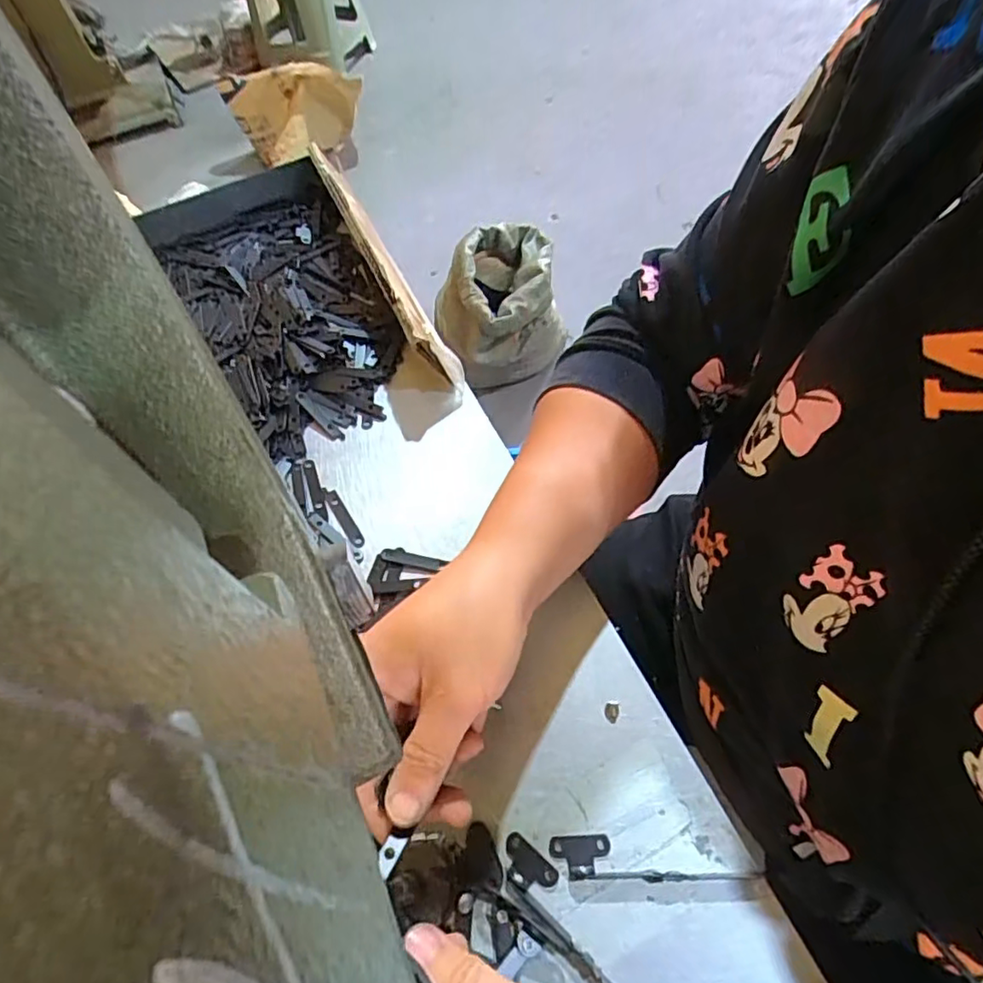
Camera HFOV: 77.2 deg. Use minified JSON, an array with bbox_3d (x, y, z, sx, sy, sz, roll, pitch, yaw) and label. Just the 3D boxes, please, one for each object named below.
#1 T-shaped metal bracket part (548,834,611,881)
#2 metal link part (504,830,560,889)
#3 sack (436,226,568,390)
[{"bbox_3d":[0.043,0.178,0.299,0.029,0.004,0.019,-4,58,3],"label":"T-shaped metal bracket part"},{"bbox_3d":[0.017,0.182,0.299,0.029,0.004,0.017,34,67,23],"label":"metal link part"},{"bbox_3d":[0.018,-0.409,1.421,0.321,0.311,0.248,-14,59,-3],"label":"sack"}]

